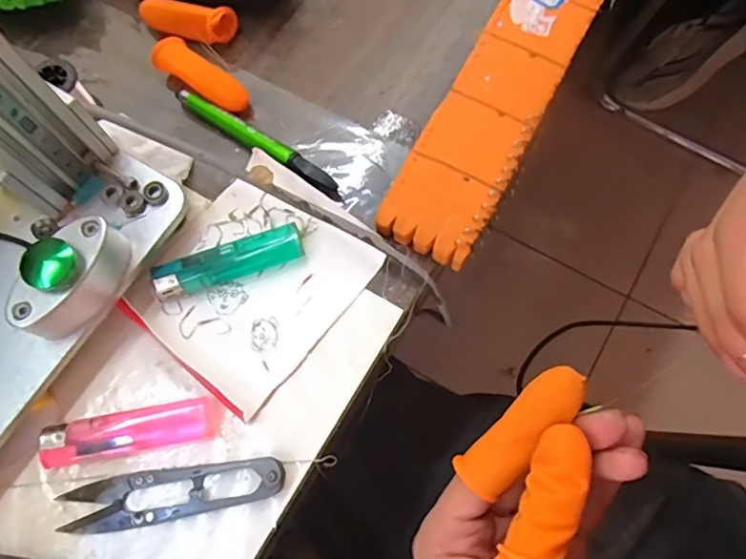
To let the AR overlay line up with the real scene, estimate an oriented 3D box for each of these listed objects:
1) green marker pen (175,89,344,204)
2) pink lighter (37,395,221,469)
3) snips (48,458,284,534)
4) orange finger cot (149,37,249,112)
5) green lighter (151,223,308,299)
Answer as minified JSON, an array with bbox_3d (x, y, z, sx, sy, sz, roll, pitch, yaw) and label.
[{"bbox_3d":[-0.064,-0.077,0.308,0.117,0.012,0.011,33,76,11],"label":"green marker pen"},{"bbox_3d":[-0.113,0.071,0.258,0.080,0.011,0.019,-11,72,-2],"label":"pink lighter"},{"bbox_3d":[-0.091,0.097,0.249,0.102,0.011,0.022,-10,72,-2],"label":"snips"},{"bbox_3d":[-0.099,-0.117,0.319,0.059,0.020,0.020,36,76,12],"label":"orange finger cot"},{"bbox_3d":[-0.074,-0.010,0.284,0.076,0.011,0.020,-19,72,-5],"label":"green lighter"}]

